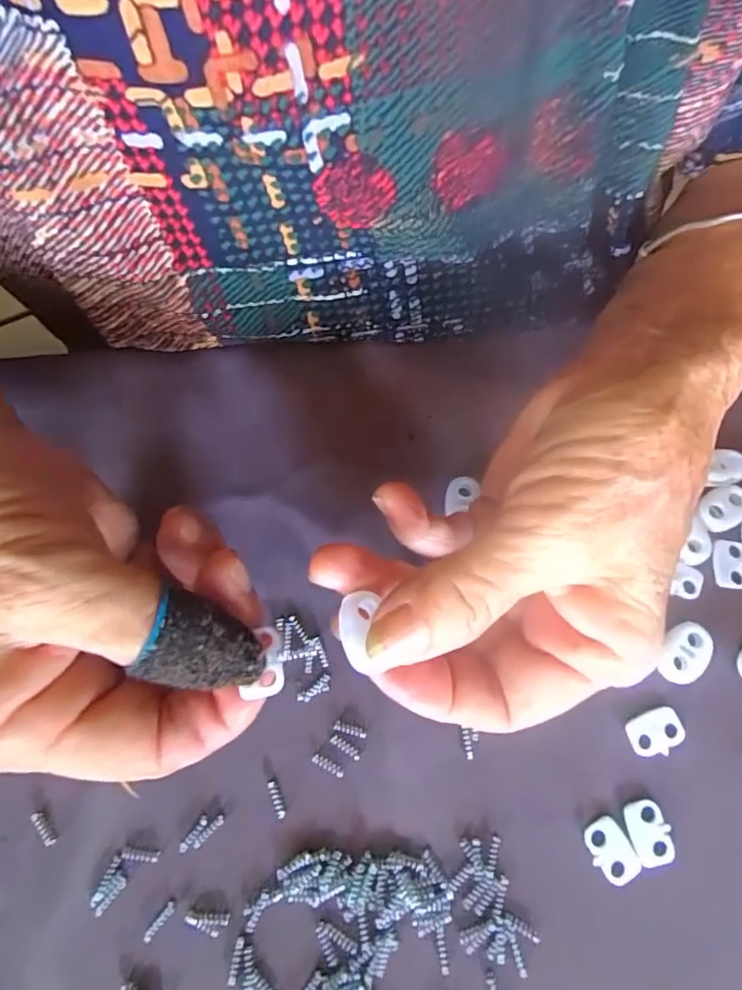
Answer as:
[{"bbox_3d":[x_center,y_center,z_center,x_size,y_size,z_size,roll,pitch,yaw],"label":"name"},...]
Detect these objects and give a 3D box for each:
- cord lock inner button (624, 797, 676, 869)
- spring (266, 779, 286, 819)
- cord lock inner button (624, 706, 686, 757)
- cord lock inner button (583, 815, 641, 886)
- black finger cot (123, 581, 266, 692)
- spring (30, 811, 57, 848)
[{"bbox_3d":[0.091,0.111,0.176,0.013,0.004,0.019,-18,72,-5],"label":"cord lock inner button"},{"bbox_3d":[-0.032,0.102,0.181,0.004,0.004,0.012,-26,73,-7],"label":"spring"},{"bbox_3d":[0.098,0.082,0.186,0.020,0.004,0.013,-23,72,-6],"label":"cord lock inner button"},{"bbox_3d":[0.078,0.116,0.175,0.013,0.004,0.019,-31,73,-9],"label":"cord lock inner button"},{"bbox_3d":[-0.045,0.038,0.140,0.018,0.032,0.018,1,67,47],"label":"black finger cot"},{"bbox_3d":[-0.108,0.110,0.178,0.004,0.004,0.011,-36,74,-10],"label":"spring"}]

